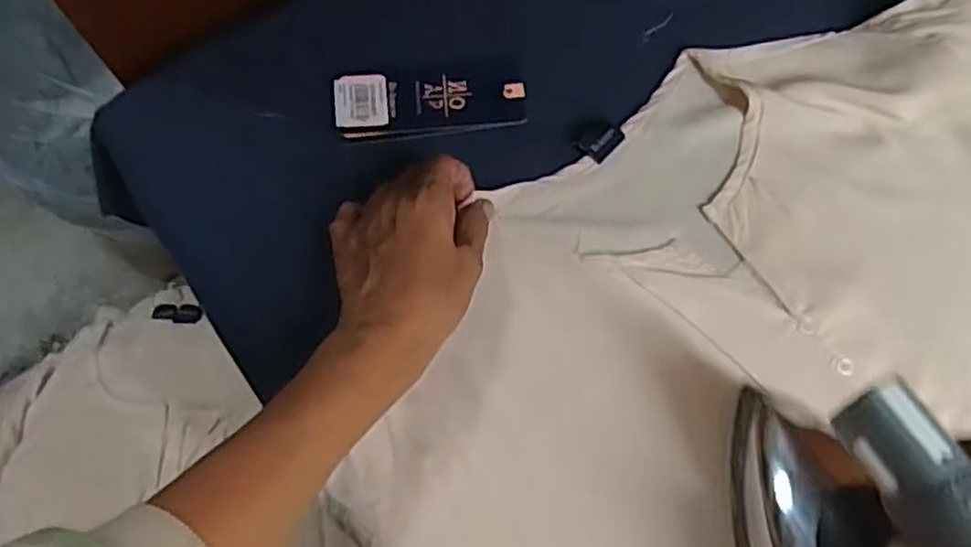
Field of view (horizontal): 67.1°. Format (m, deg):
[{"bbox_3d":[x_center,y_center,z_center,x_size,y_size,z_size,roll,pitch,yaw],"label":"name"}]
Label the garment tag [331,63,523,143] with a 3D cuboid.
[{"bbox_3d":[-0.034,-0.107,0.459,0.117,0.006,0.047,-3,72,-2],"label":"garment tag"}]

